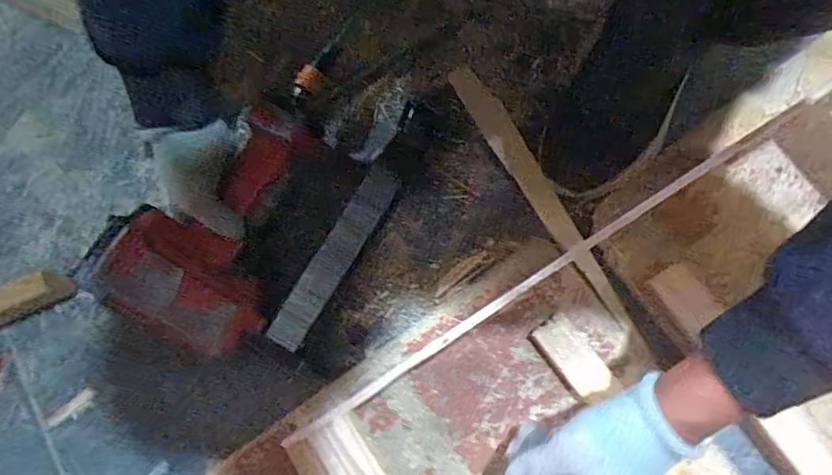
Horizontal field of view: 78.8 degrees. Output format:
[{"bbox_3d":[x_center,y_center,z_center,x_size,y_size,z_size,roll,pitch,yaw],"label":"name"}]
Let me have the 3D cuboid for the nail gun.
[{"bbox_3d":[-0.140,-0.033,0.494,0.183,0.077,0.305,30,80,7],"label":"nail gun"}]

